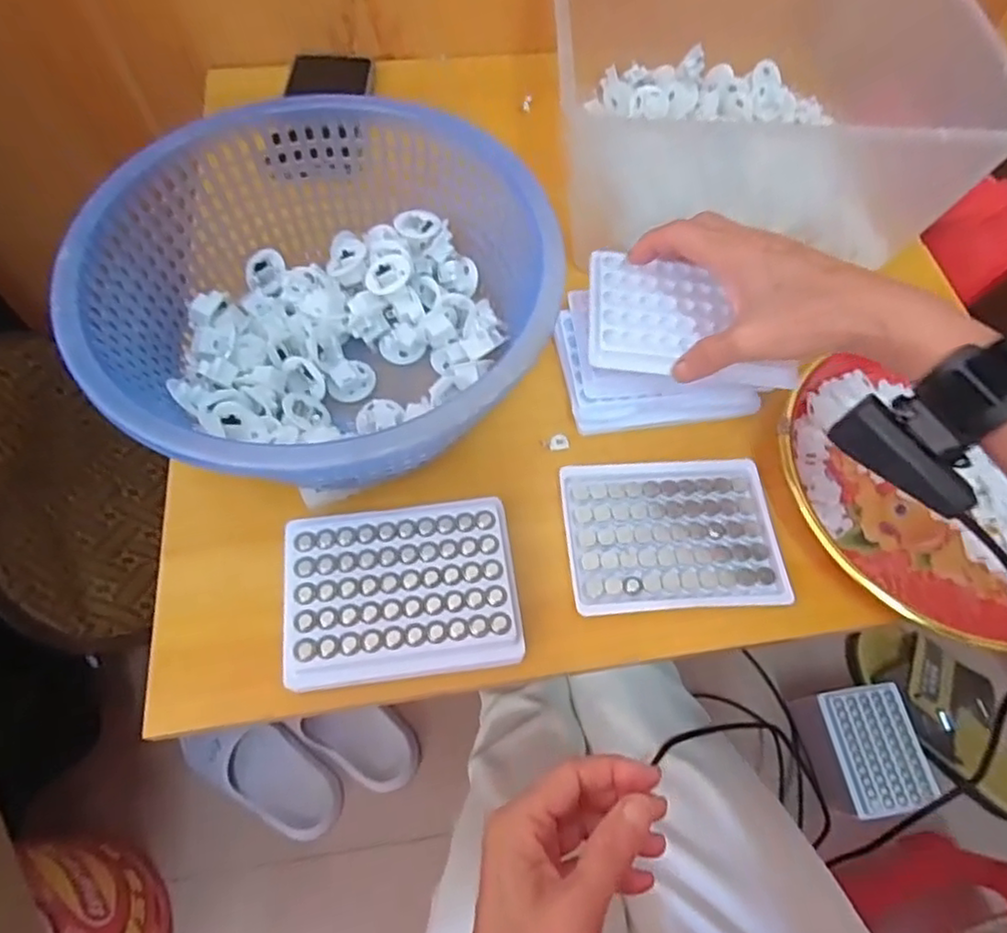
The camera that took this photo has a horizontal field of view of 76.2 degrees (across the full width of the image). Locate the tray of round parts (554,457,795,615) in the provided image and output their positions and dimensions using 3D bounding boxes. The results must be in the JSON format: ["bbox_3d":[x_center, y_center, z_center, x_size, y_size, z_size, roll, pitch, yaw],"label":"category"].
[{"bbox_3d":[0.104,0.041,0.402,0.128,0.009,0.097,-3,63,-4],"label":"tray of round parts"}]

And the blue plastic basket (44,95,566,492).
[{"bbox_3d":[-0.109,-0.099,0.410,0.271,0.106,0.261,1,63,-2],"label":"blue plastic basket"}]

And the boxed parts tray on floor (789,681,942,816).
[{"bbox_3d":[0.414,0.333,0.753,0.104,0.088,0.128,-4,64,-4],"label":"boxed parts tray on floor"}]

